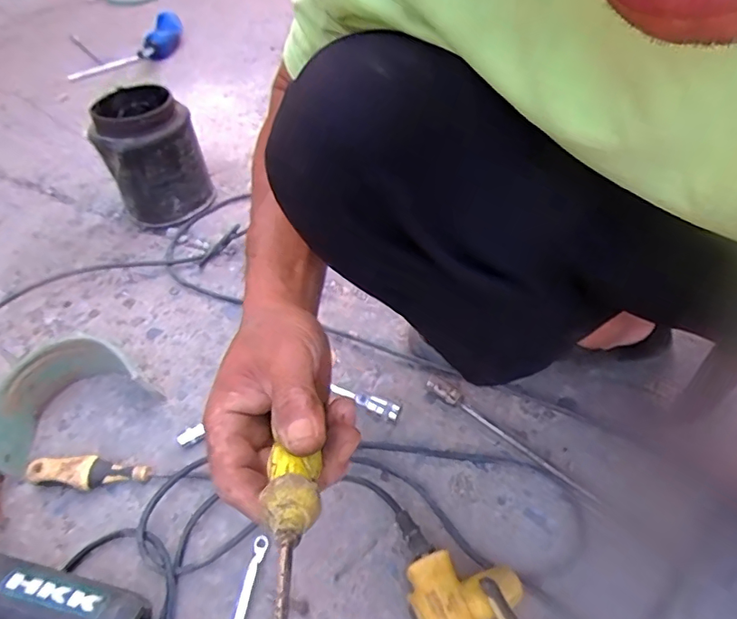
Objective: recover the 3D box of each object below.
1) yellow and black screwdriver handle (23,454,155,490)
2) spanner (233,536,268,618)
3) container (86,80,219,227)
[{"bbox_3d":[-0.278,0.165,0.505,0.113,0.035,0.029,1,48,5],"label":"yellow and black screwdriver handle"},{"bbox_3d":[-0.110,0.264,0.421,0.016,0.017,0.137,5,49,9],"label":"spanner"},{"bbox_3d":[-0.326,-0.232,0.773,0.129,0.172,0.149,-22,50,-15],"label":"container"}]

